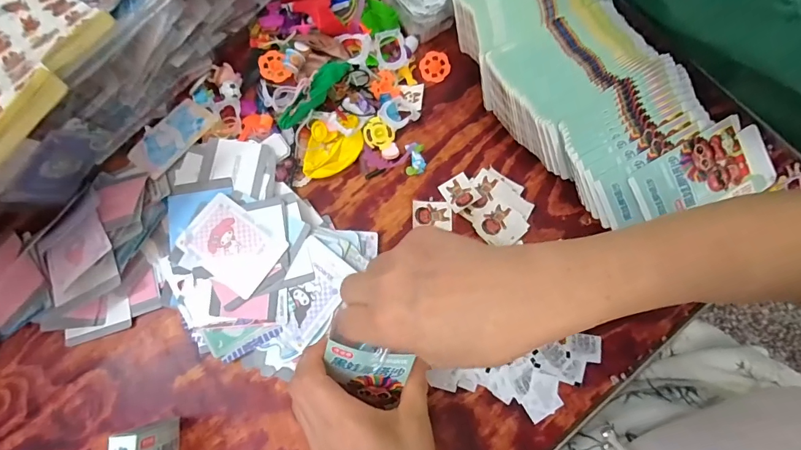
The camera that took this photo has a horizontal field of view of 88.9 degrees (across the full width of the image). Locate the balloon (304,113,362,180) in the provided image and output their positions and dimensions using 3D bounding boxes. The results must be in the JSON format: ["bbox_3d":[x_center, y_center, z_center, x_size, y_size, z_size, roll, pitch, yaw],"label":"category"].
[{"bbox_3d":[-0.068,-0.079,0.409,0.064,0.012,0.054,-15,104,-10],"label":"balloon"}]

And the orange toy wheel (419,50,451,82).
[{"bbox_3d":[0.037,-0.172,0.444,0.031,0.004,0.033,0,93,3],"label":"orange toy wheel"}]

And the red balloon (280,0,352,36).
[{"bbox_3d":[-0.087,-0.227,0.416,0.084,0.028,0.034,41,81,10],"label":"red balloon"}]

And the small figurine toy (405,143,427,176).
[{"bbox_3d":[0.015,-0.067,0.415,0.020,0.014,0.028,-7,77,0],"label":"small figurine toy"}]

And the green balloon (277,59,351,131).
[{"bbox_3d":[-0.082,-0.130,0.399,0.020,0.020,0.094,33,79,8],"label":"green balloon"}]

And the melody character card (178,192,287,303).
[{"bbox_3d":[-0.157,0.018,0.381,0.089,0.004,0.064,36,79,8],"label":"melody character card"}]

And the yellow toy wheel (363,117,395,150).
[{"bbox_3d":[-0.023,-0.093,0.414,0.029,0.005,0.029,-3,101,-14],"label":"yellow toy wheel"}]

